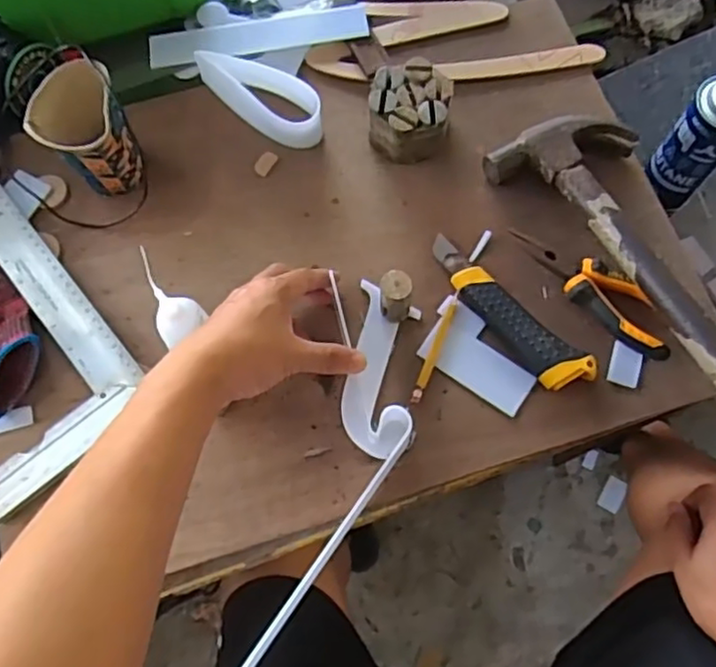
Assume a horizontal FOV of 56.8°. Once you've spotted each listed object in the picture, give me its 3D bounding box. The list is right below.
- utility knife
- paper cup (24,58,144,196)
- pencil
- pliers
[{"bbox_3d":[0.122,-0.020,0.543,0.041,0.021,0.165,-38,76,-10],"label":"utility knife"},{"bbox_3d":[-0.225,-0.164,0.560,0.067,0.092,0.073,0,73,1],"label":"paper cup"},{"bbox_3d":[0.064,0.011,0.543,0.010,0.005,0.097,20,74,7],"label":"pencil"},{"bbox_3d":[0.195,-0.041,0.542,0.041,0.020,0.154,-39,77,-11],"label":"pliers"}]

